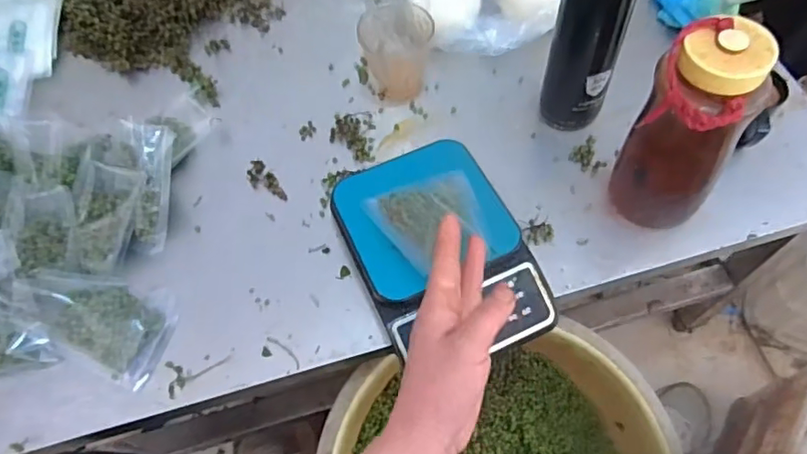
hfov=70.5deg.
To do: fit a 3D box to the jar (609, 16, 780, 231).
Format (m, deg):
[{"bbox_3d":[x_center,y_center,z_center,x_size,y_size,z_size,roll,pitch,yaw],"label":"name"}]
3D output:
[{"bbox_3d":[0.245,-0.075,0.505,0.088,0.205,0.081,-1,61,3],"label":"jar"}]

